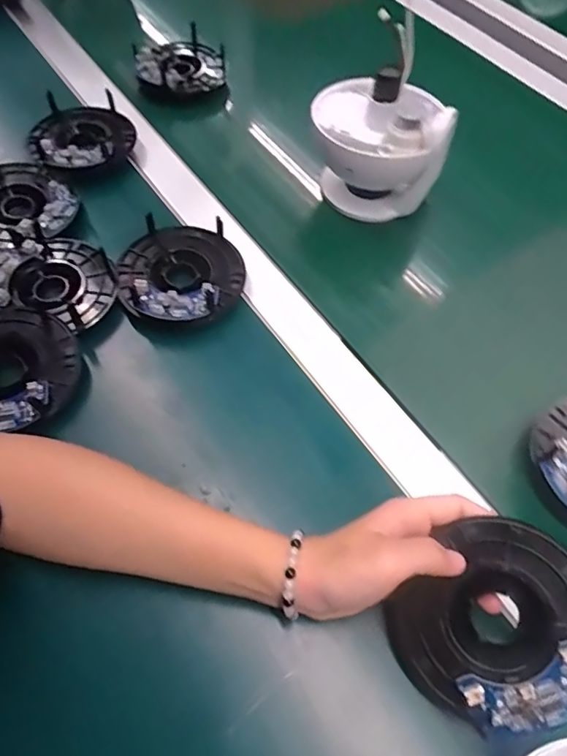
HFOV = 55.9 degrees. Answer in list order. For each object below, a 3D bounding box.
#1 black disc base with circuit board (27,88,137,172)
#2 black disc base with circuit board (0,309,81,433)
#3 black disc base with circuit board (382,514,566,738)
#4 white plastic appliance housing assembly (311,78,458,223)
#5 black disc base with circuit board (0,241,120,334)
[{"bbox_3d":[-0.198,-0.238,0.526,0.097,0.037,0.098,-18,57,-15],"label":"black disc base with circuit board"},{"bbox_3d":[-0.199,-0.007,0.384,0.096,0.017,0.094,1,55,-2],"label":"black disc base with circuit board"},{"bbox_3d":[0.114,0.131,0.283,0.094,0.014,0.103,39,90,26],"label":"black disc base with circuit board"},{"bbox_3d":[0.079,-0.210,0.486,0.108,0.097,0.103,-8,59,-7],"label":"white plastic appliance housing assembly"},{"bbox_3d":[-0.184,-0.079,0.431,0.098,0.022,0.081,11,55,5],"label":"black disc base with circuit board"}]

